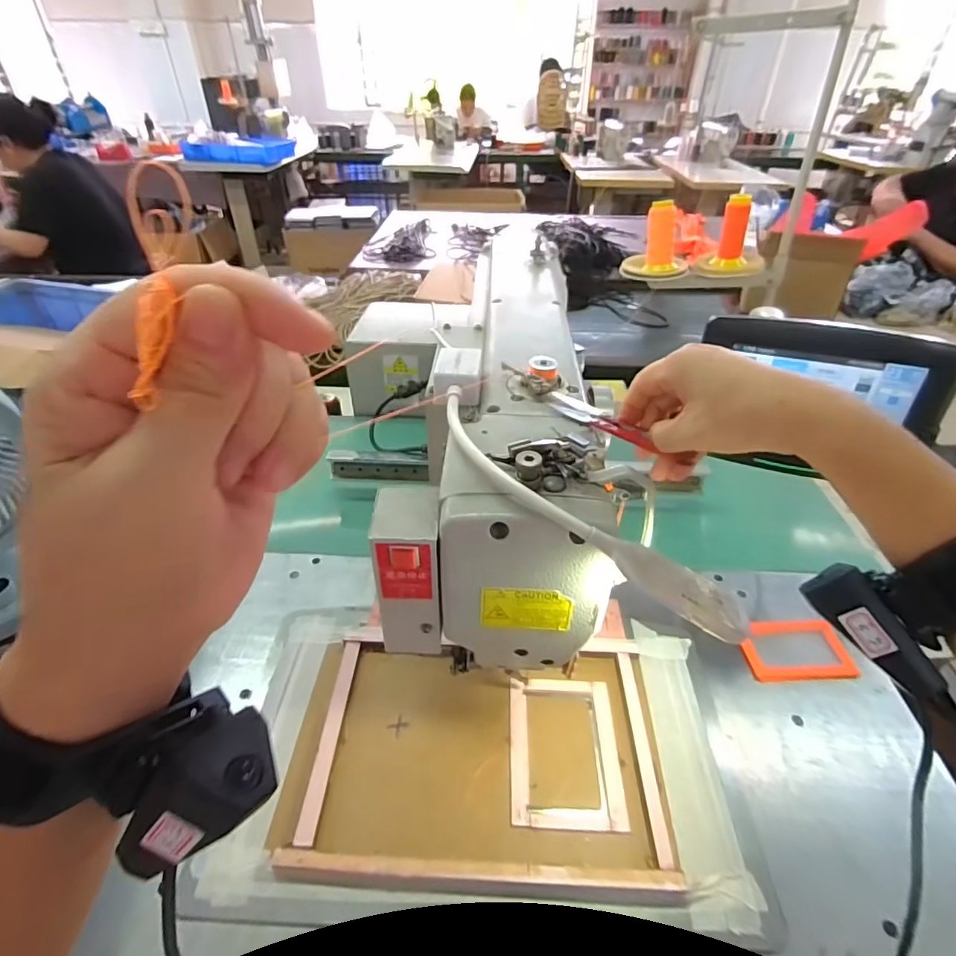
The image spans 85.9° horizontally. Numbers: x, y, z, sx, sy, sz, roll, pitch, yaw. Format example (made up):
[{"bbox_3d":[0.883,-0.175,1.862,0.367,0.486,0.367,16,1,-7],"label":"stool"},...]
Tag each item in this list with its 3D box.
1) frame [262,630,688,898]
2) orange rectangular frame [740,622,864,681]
[{"bbox_3d":[0.000,0.233,0.450,0.309,0.016,0.204,2,39,1],"label":"frame"},{"bbox_3d":[0.322,0.175,0.522,0.096,0.004,0.061,-7,47,10],"label":"orange rectangular frame"}]

